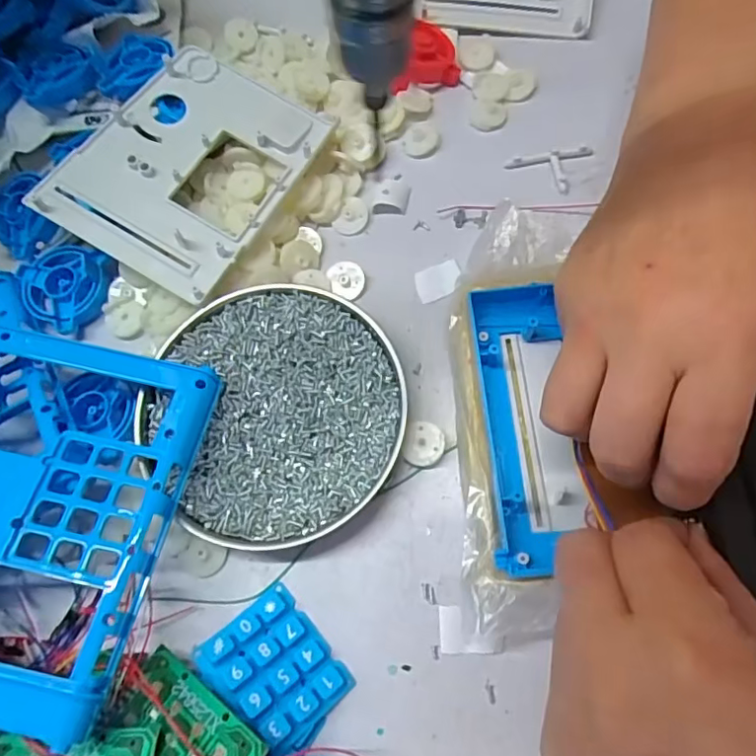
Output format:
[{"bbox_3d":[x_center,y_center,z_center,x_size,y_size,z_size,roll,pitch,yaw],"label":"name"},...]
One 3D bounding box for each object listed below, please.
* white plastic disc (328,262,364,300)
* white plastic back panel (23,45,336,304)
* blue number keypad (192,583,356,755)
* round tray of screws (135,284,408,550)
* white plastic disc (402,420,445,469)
[{"bbox_3d":[-0.019,-0.056,0.329,0.021,0.008,0.023,-2,70,4],"label":"white plastic disc"},{"bbox_3d":[-0.110,-0.127,0.333,0.112,0.010,0.143,32,73,3],"label":"white plastic back panel"},{"bbox_3d":[-0.046,0.130,0.257,0.048,0.010,0.058,-32,62,-31],"label":"blue number keypad"},{"bbox_3d":[-0.054,0.017,0.296,0.130,0.019,0.132,-2,70,4],"label":"round tray of screws"},{"bbox_3d":[0.024,0.034,0.293,0.020,0.009,0.022,-2,70,4],"label":"white plastic disc"}]

